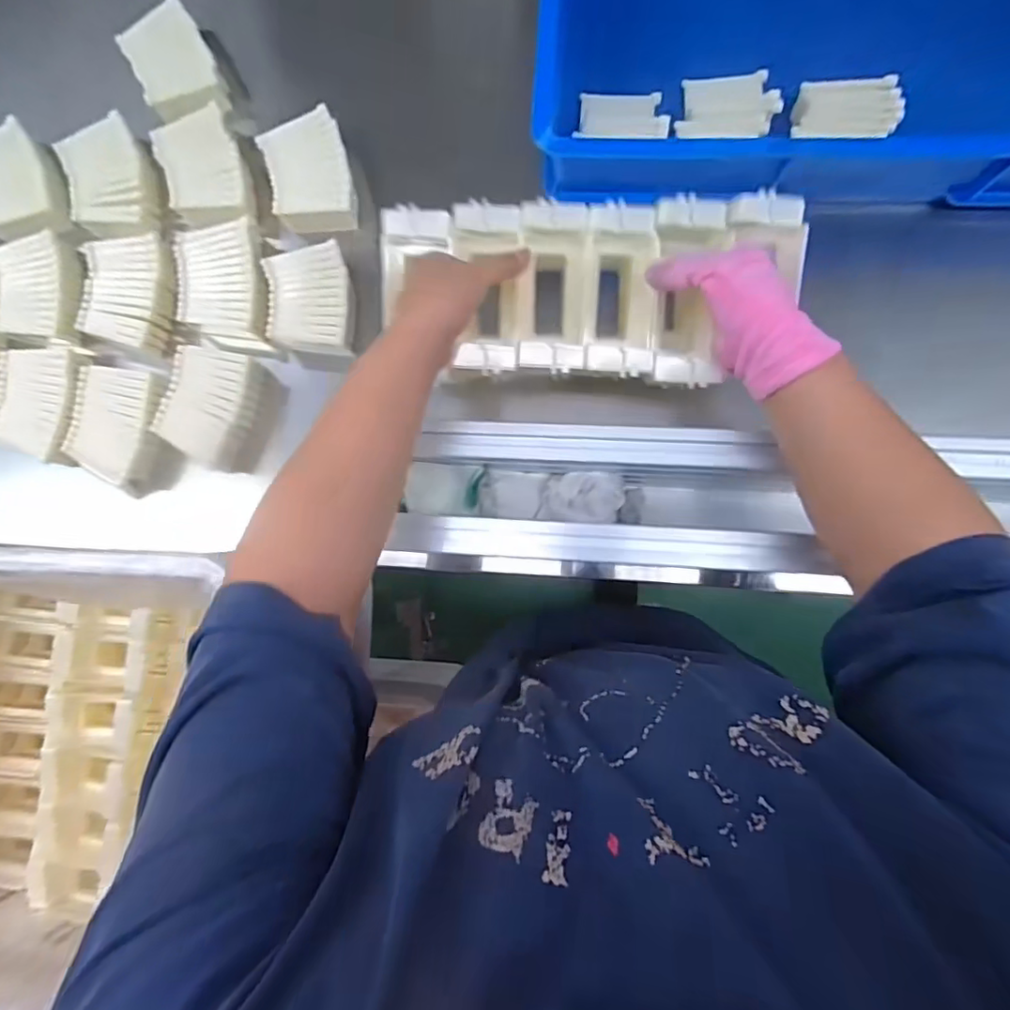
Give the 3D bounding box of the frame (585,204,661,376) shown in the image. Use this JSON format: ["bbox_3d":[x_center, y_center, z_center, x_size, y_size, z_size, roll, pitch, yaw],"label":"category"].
[{"bbox_3d":[0.088,-0.157,0.438,0.050,0.041,0.124,2,85,7],"label":"frame"}]

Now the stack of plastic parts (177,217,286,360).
[{"bbox_3d":[-0.278,-0.220,0.601,0.101,0.060,0.124,-2,85,7],"label":"stack of plastic parts"}]

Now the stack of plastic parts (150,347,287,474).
[{"bbox_3d":[-0.296,-0.096,0.592,0.089,0.062,0.115,14,87,8],"label":"stack of plastic parts"}]

